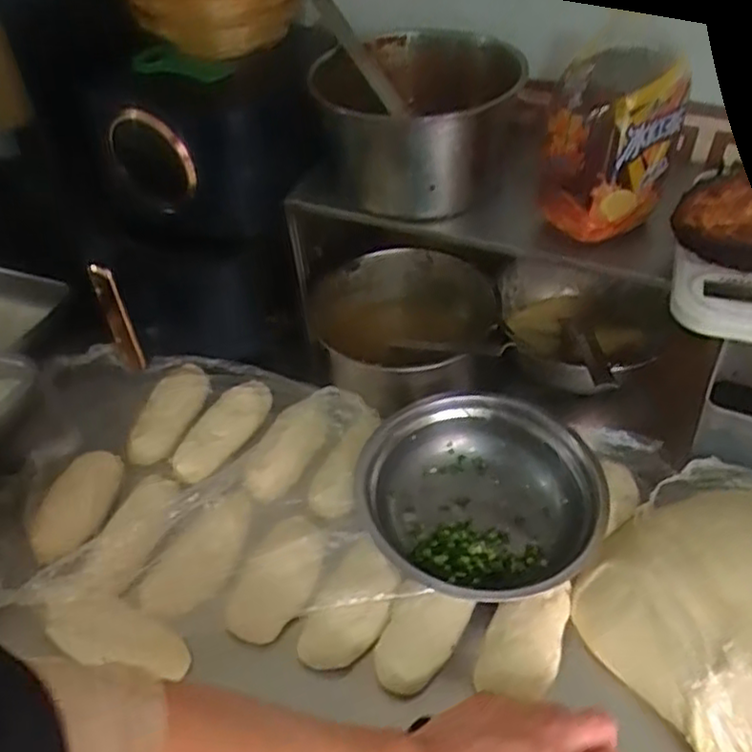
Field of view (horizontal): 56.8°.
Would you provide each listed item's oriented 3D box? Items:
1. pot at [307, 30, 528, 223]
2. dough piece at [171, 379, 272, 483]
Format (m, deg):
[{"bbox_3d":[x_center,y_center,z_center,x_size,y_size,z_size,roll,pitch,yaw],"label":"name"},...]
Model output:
[{"bbox_3d":[0.037,-0.253,0.683,0.171,0.117,0.182,-2,45,2],"label":"pot"},{"bbox_3d":[-0.158,0.056,0.721,0.048,0.027,0.130,22,50,23],"label":"dough piece"}]

